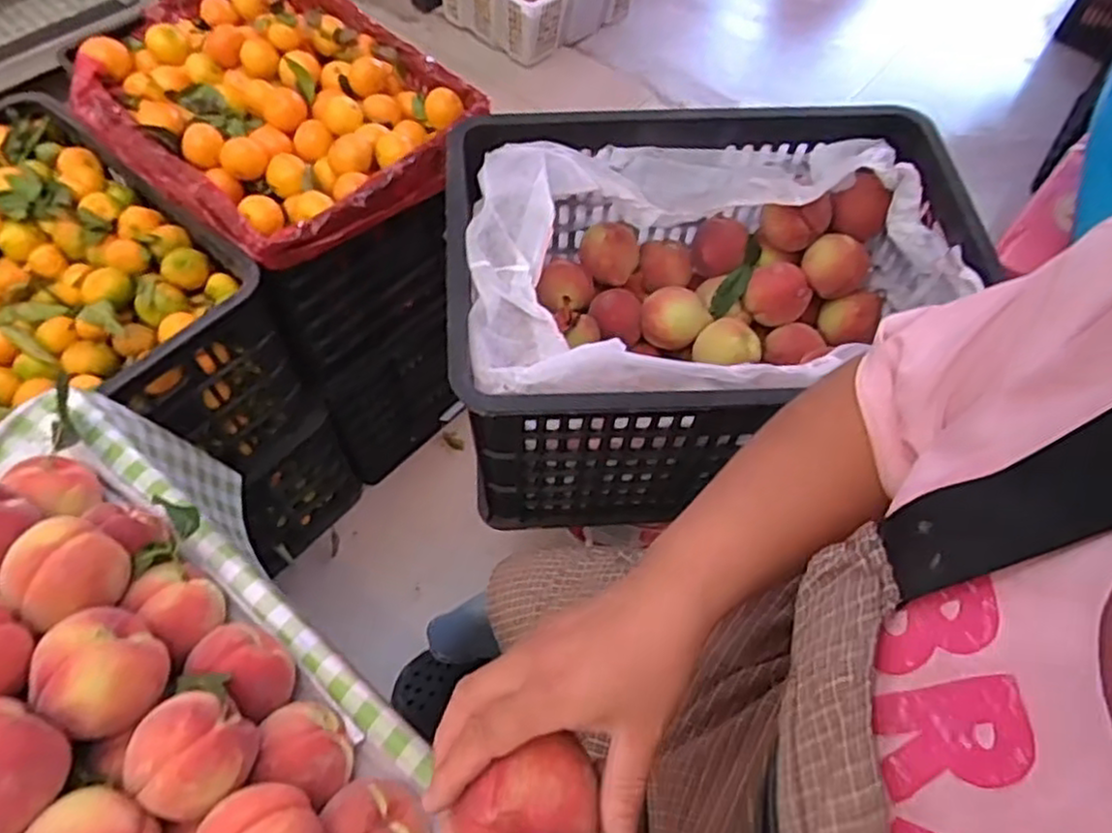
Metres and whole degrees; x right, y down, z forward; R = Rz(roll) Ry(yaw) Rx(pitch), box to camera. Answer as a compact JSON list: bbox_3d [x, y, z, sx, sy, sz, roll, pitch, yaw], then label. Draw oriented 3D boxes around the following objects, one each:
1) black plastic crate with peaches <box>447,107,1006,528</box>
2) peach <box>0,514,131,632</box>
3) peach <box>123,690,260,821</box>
[{"bbox_3d":[0.144,-0.105,0.767,0.482,0.271,0.344,-4,59,-4],"label":"black plastic crate with peaches"},{"bbox_3d":[-0.314,0.103,0.470,0.059,0.056,0.062,1,59,-1],"label":"peach"},{"bbox_3d":[-0.211,0.200,0.425,0.064,0.052,0.059,1,59,-1],"label":"peach"}]

